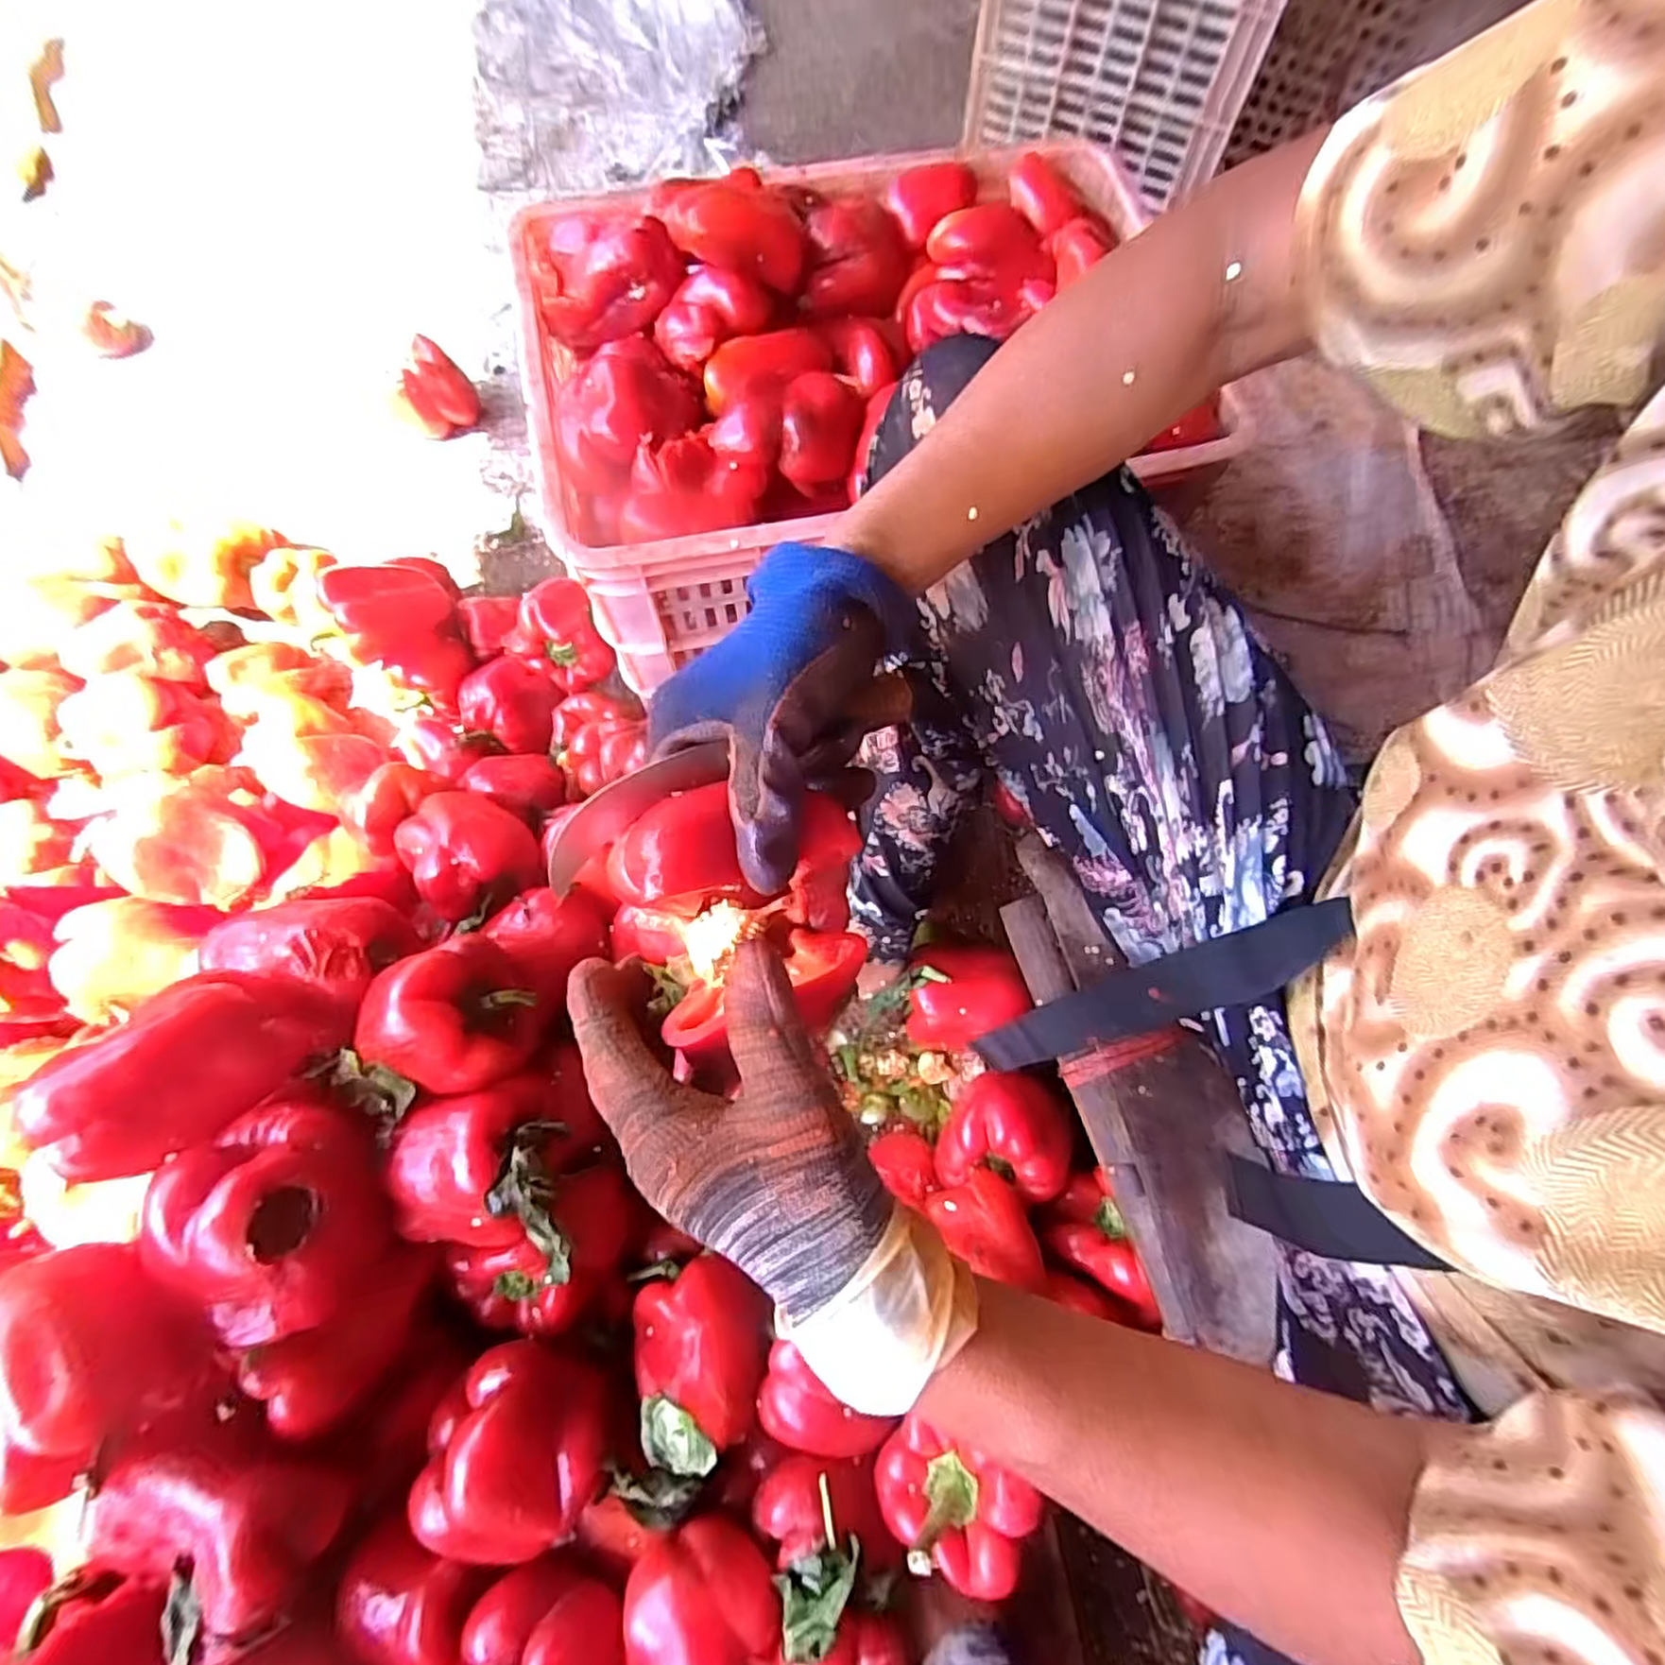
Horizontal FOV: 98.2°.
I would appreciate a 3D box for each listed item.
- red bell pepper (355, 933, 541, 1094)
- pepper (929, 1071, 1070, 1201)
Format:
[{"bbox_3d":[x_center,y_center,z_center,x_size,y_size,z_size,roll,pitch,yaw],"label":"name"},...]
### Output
[{"bbox_3d":[-0.241,0.109,0.448,0.091,0.069,0.091,1,71,-3],"label":"red bell pepper"},{"bbox_3d":[0.130,0.226,0.545,0.085,0.065,0.089,12,71,1],"label":"pepper"}]

